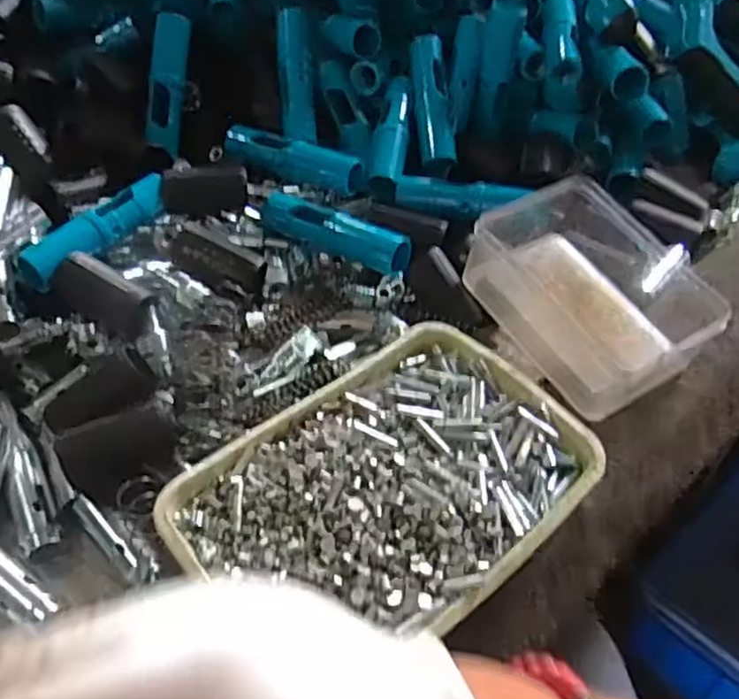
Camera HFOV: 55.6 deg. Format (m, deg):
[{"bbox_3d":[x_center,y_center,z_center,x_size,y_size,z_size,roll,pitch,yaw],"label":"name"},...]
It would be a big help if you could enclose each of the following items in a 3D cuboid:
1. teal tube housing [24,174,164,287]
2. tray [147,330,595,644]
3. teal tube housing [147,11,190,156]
[{"bbox_3d":[-0.193,-0.085,0.493,0.026,0.024,0.115,25,51,23],"label":"teal tube housing"},{"bbox_3d":[0.009,0.078,0.367,0.203,0.045,0.143,-33,54,-28],"label":"tray"},{"bbox_3d":[-0.174,-0.227,0.603,0.030,0.117,0.025,6,4,6],"label":"teal tube housing"}]

